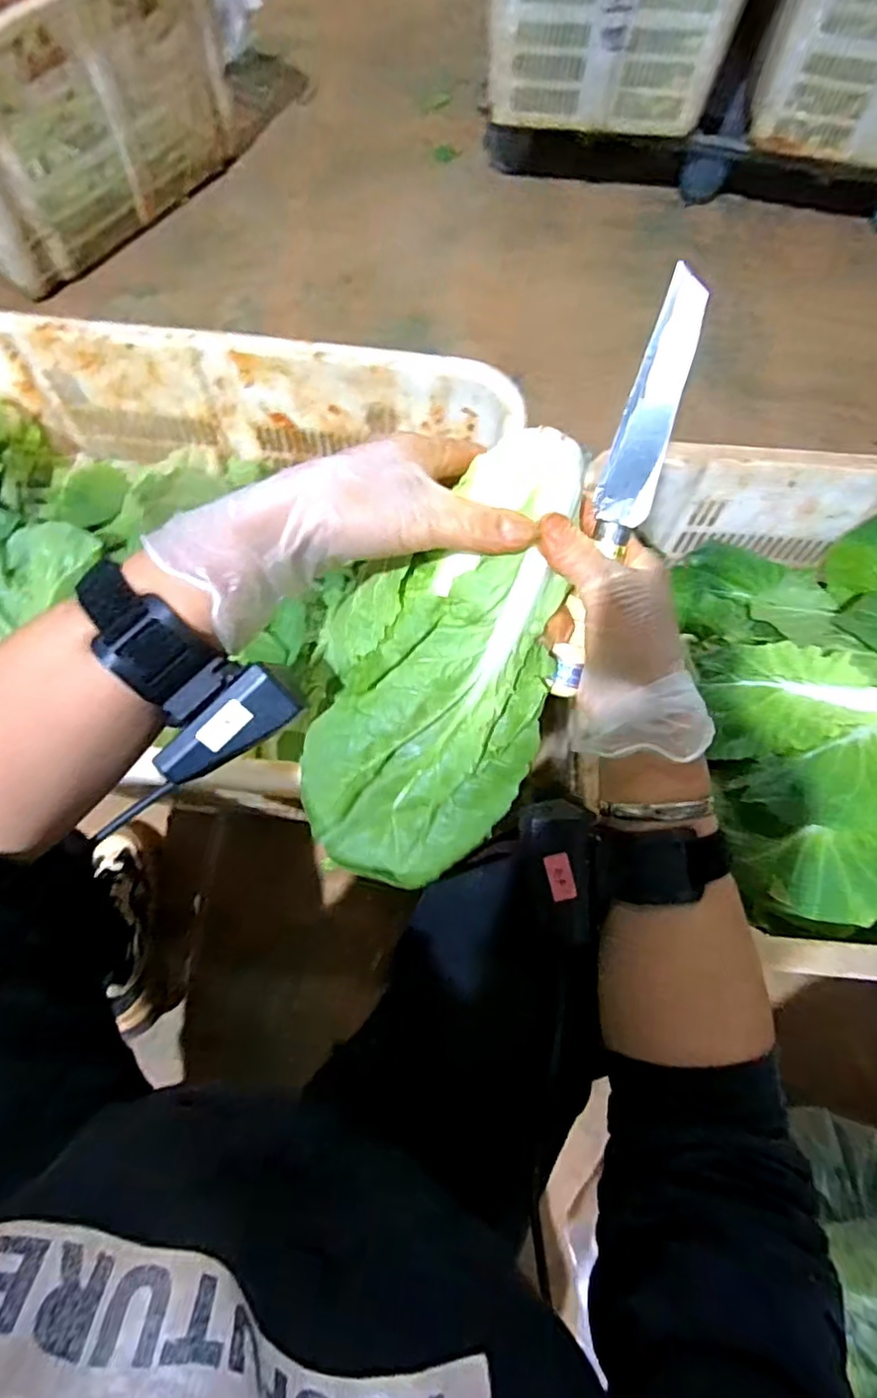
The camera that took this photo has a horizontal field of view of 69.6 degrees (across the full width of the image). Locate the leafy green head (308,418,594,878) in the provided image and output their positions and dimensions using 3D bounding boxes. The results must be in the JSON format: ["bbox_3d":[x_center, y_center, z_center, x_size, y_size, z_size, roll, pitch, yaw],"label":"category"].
[{"bbox_3d":[0.002,-0.021,0.340,0.133,0.080,0.234,4,107,-12],"label":"leafy green head"}]

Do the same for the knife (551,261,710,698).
[{"bbox_3d":[0.092,-0.097,0.315,0.025,0.009,0.200,16,108,4],"label":"knife"}]

